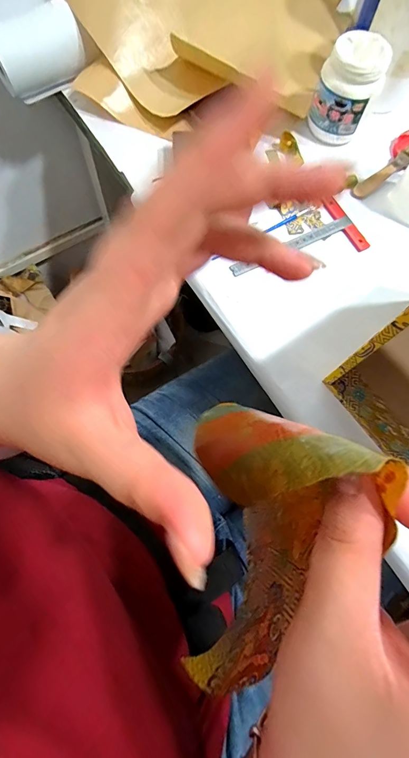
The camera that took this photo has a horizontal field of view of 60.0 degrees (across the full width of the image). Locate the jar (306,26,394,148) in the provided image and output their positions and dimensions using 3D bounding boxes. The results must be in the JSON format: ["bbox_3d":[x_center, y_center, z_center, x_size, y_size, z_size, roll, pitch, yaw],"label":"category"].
[{"bbox_3d":[0.181,-0.363,0.445,0.068,0.084,0.066,1,72,-2],"label":"jar"}]

